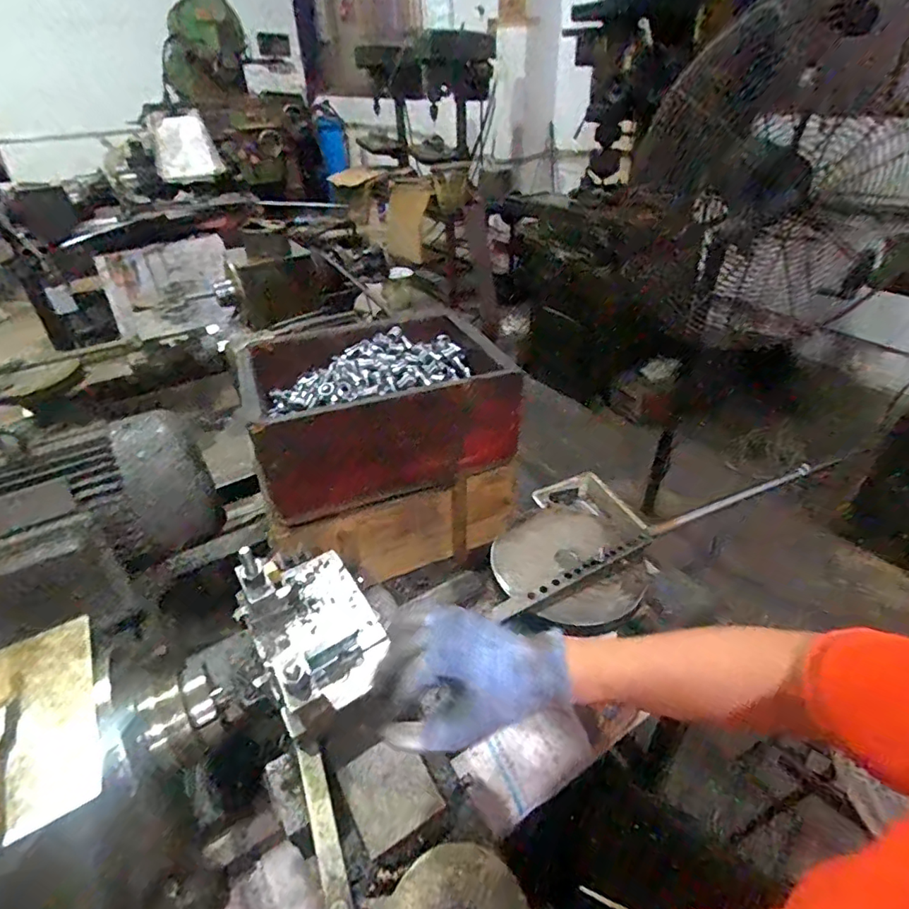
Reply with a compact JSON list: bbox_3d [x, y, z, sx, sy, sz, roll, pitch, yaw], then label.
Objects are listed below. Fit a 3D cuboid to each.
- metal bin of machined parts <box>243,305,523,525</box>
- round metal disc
[{"bbox_3d":[-0.106,-0.070,0.774,0.343,0.150,0.239,-13,37,-14],"label":"metal bin of machined parts"},{"bbox_3d":[0.146,0.131,0.650,0.172,0.017,0.175,3,39,-2],"label":"round metal disc"}]

